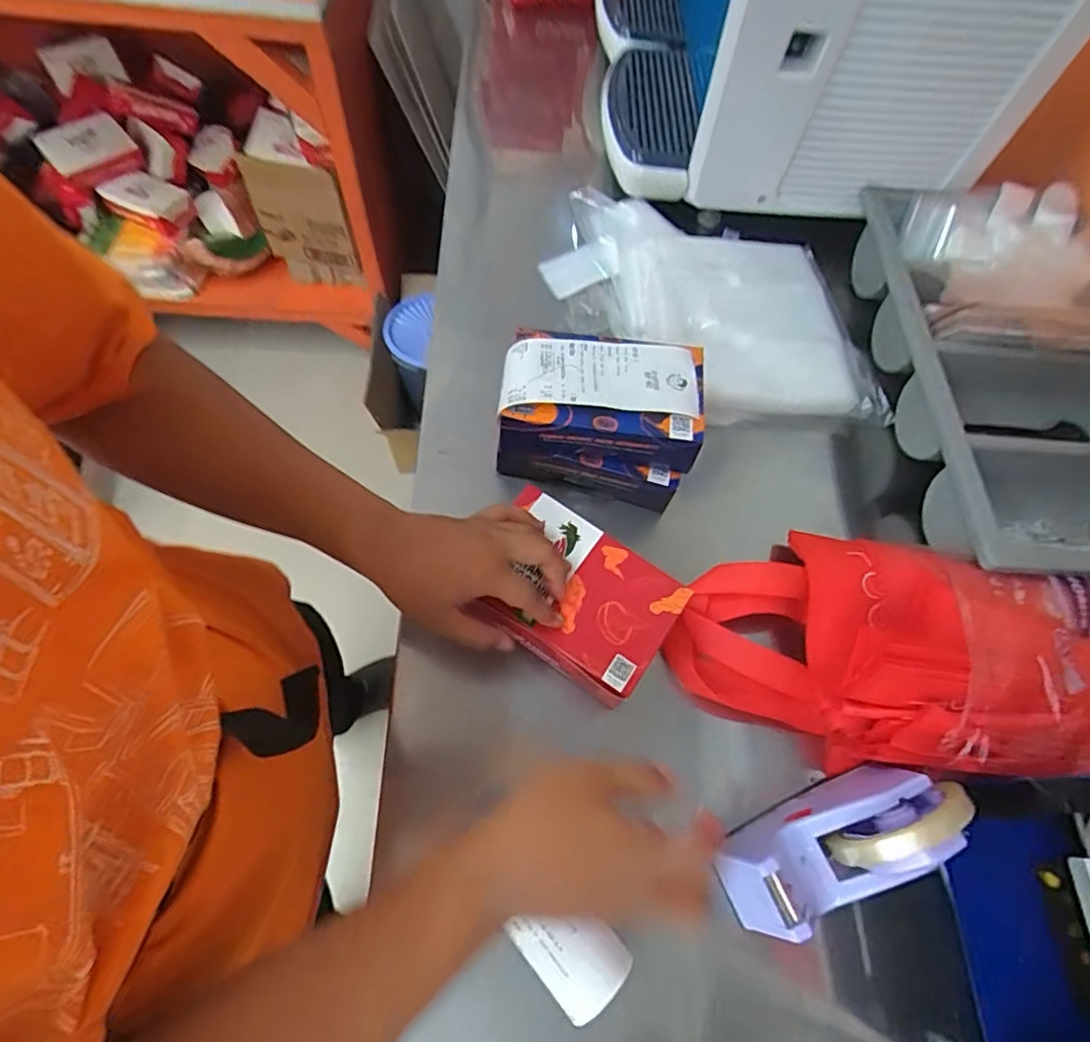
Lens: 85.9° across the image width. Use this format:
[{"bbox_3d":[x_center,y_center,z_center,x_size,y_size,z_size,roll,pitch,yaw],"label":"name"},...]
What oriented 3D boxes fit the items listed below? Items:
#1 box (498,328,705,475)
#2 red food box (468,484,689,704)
[{"bbox_3d":[0.052,-0.115,0.535,0.179,0.054,0.111,6,62,-1],"label":"box"},{"bbox_3d":[0.023,0.064,0.502,0.167,0.051,0.118,33,65,13],"label":"red food box"}]

